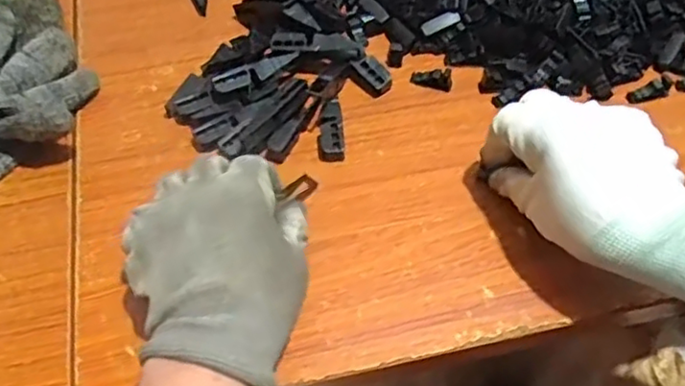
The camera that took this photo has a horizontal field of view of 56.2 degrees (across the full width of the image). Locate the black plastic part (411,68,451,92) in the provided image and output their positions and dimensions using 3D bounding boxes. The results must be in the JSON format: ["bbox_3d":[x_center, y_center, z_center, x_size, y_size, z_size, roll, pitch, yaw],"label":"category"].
[{"bbox_3d":[0.066,-0.086,0.474,0.030,0.013,0.011,7,58,4],"label":"black plastic part"}]

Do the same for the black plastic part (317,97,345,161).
[{"bbox_3d":[-0.009,-0.044,0.448,0.018,0.010,0.049,-3,58,-3],"label":"black plastic part"}]

